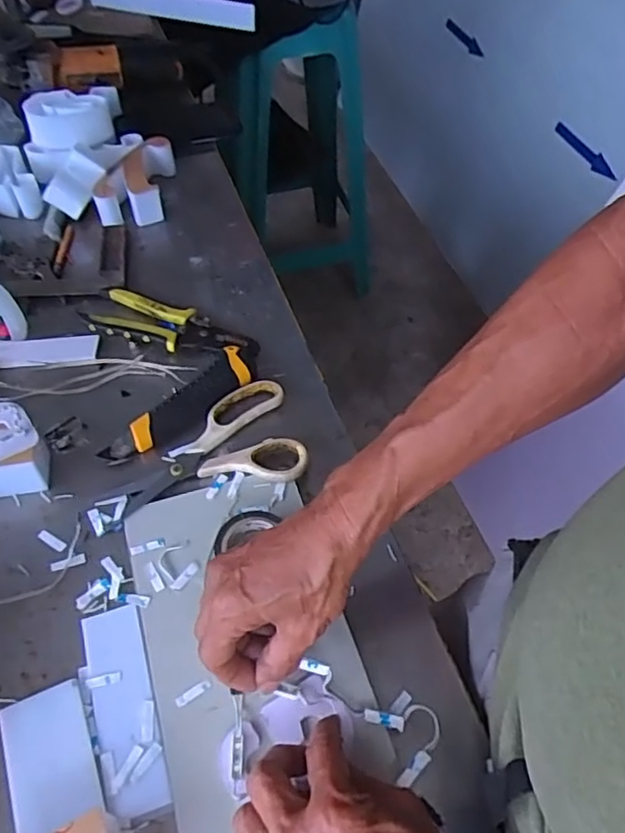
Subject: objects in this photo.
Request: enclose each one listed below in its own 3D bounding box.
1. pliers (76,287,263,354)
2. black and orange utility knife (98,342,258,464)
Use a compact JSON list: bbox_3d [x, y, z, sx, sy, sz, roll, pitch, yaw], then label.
[{"bbox_3d":[-0.141,-0.091,0.621,0.165,0.020,0.055,15,53,9],"label":"pliers"},{"bbox_3d":[-0.108,-0.015,0.567,0.041,0.018,0.176,37,59,23],"label":"black and orange utility knife"}]

